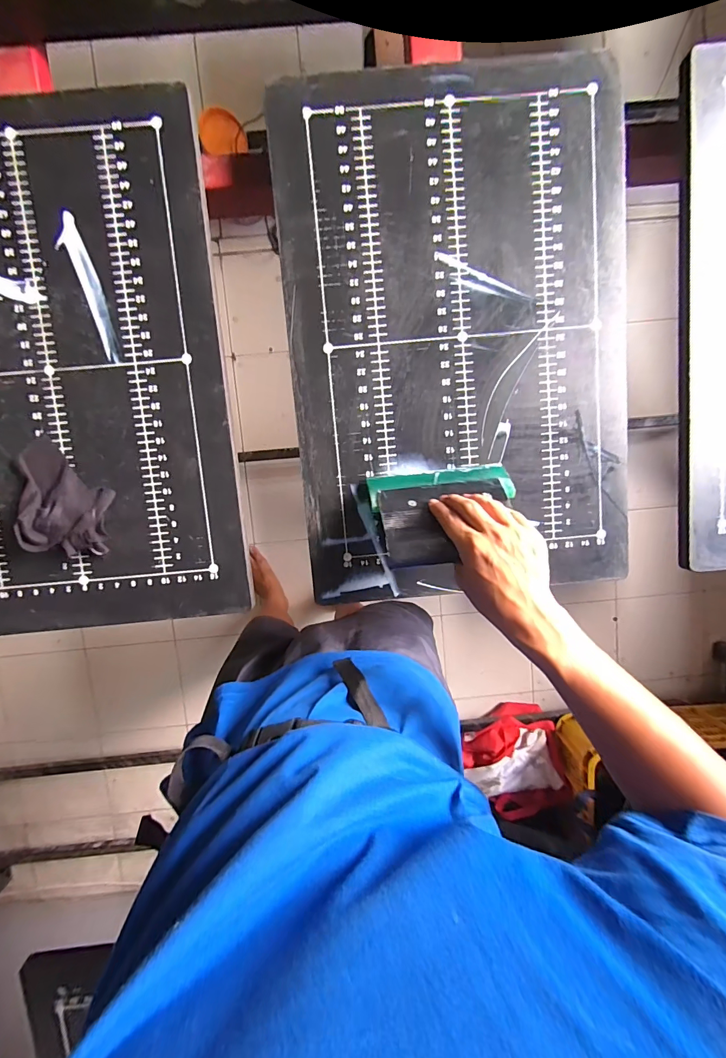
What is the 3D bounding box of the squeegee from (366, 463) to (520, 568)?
[{"bbox_3d":[0.093,-0.023,0.439,0.160,0.135,0.014,-8,136,-3],"label":"squeegee"}]

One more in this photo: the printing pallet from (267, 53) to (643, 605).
[{"bbox_3d":[0.121,-0.213,0.470,0.402,0.012,0.574,-5,96,0],"label":"printing pallet"}]

